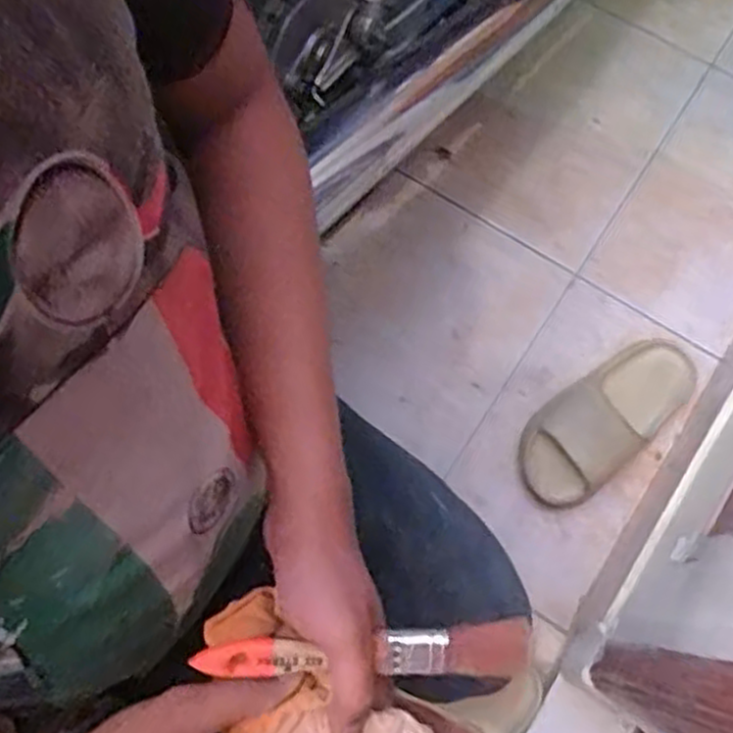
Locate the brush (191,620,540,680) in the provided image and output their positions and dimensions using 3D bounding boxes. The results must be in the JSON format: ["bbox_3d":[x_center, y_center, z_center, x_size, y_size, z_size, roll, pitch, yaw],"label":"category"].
[{"bbox_3d":[-0.003,0.152,0.403,0.174,0.015,0.026,-2,73,0],"label":"brush"}]

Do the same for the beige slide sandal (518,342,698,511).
[{"bbox_3d":[0.294,0.058,0.905,0.255,0.077,0.111,-38,76,-10],"label":"beige slide sandal"}]

